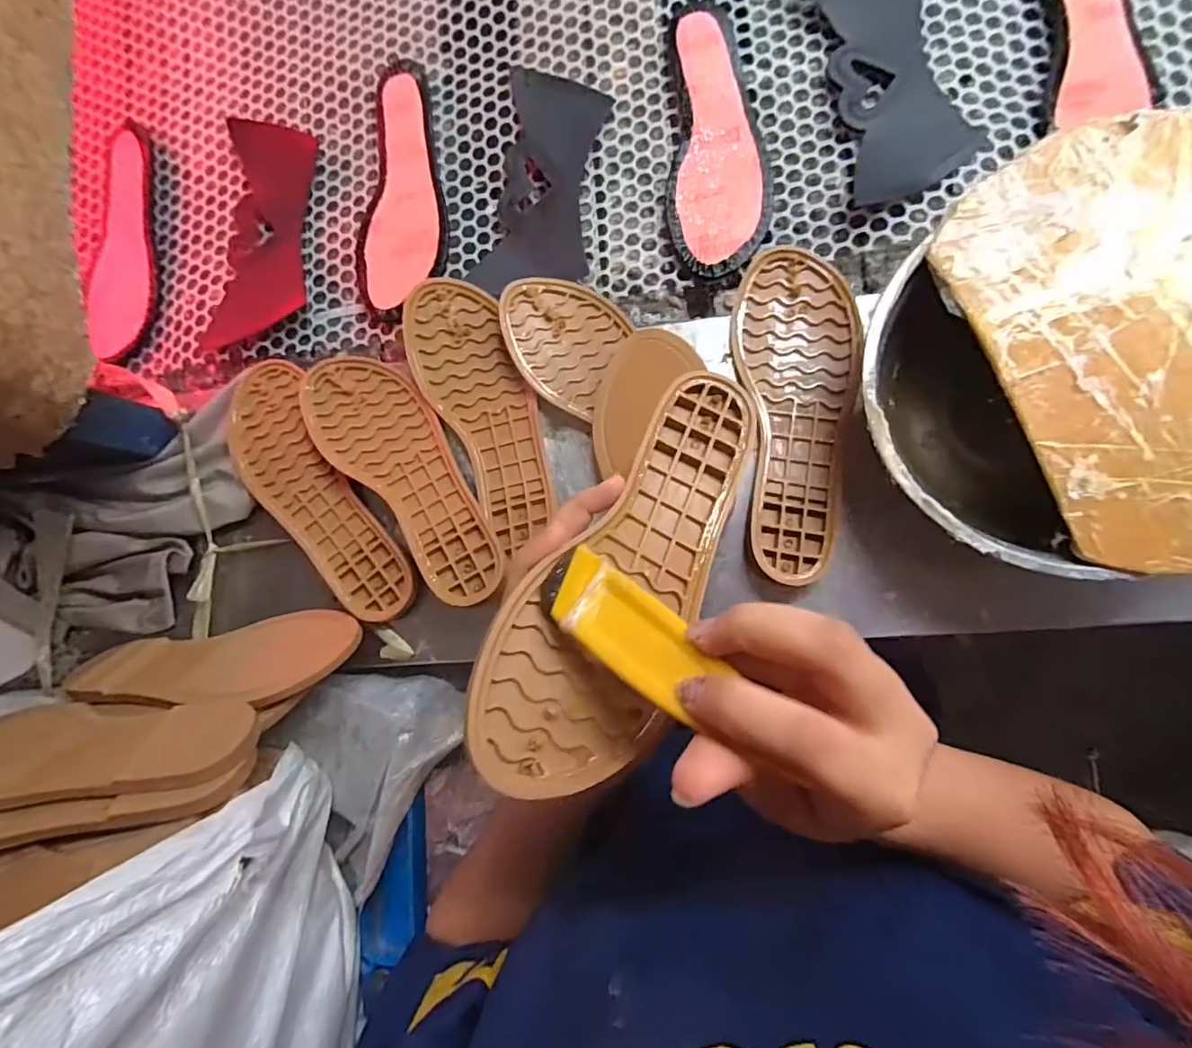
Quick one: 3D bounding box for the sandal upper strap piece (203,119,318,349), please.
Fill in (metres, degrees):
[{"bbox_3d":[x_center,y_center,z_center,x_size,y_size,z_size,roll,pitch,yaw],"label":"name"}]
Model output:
[{"bbox_3d":[-0.299,-0.262,0.490,0.084,0.012,0.208,3,87,9],"label":"sandal upper strap piece"}]

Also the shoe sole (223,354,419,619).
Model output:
[{"bbox_3d":[-0.223,-0.024,0.423,0.076,0.025,0.233,-34,82,6],"label":"shoe sole"}]

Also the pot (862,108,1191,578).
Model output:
[{"bbox_3d":[0.291,-0.094,0.317,0.244,0.065,0.241,-1,87,9],"label":"pot"}]

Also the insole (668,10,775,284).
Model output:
[{"bbox_3d":[0.092,-0.301,0.429,0.076,0.022,0.220,-6,86,8],"label":"insole"}]

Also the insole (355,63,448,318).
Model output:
[{"bbox_3d":[-0.176,-0.292,0.472,0.081,0.016,0.217,-10,85,8],"label":"insole"}]

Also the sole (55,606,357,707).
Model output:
[{"bbox_3d":[-0.284,0.102,0.394,0.221,0.081,0.015,-6,120,12],"label":"sole"}]

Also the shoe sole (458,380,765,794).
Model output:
[{"bbox_3d":[0.021,0.011,0.255,0.081,0.022,0.226,35,59,-14],"label":"shoe sole"}]

